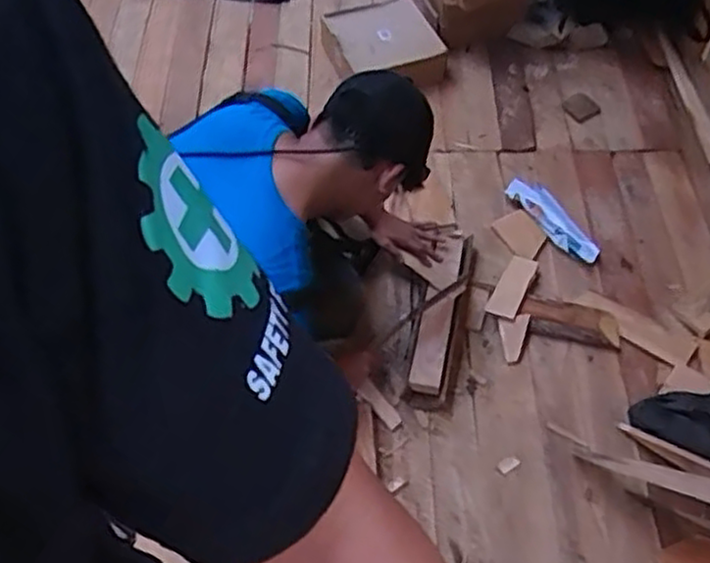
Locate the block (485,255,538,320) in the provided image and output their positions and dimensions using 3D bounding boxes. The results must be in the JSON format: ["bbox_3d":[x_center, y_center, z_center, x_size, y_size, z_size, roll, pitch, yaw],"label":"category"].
[{"bbox_3d":[0.339,0.011,1.586,0.061,0.013,0.165,23,58,15],"label":"block"}]

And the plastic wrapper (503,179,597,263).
[{"bbox_3d":[0.453,-0.140,1.698,0.075,0.038,0.269,-26,59,-18],"label":"plastic wrapper"}]

